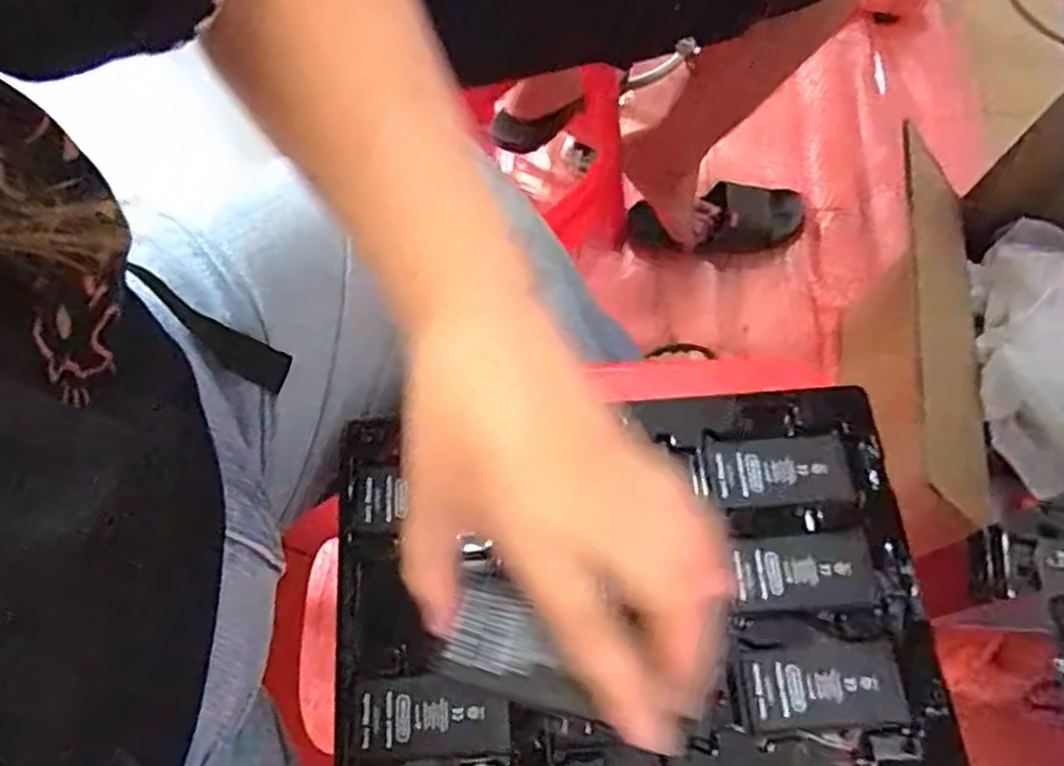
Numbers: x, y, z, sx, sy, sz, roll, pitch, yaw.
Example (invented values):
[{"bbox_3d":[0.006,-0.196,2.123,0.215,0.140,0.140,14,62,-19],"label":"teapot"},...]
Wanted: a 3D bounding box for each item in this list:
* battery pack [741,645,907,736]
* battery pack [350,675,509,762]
[{"bbox_3d":[0.160,0.168,0.413,0.084,0.008,0.042,-3,66,1],"label":"battery pack"},{"bbox_3d":[-0.055,0.186,0.411,0.084,0.007,0.037,-4,66,0],"label":"battery pack"}]

